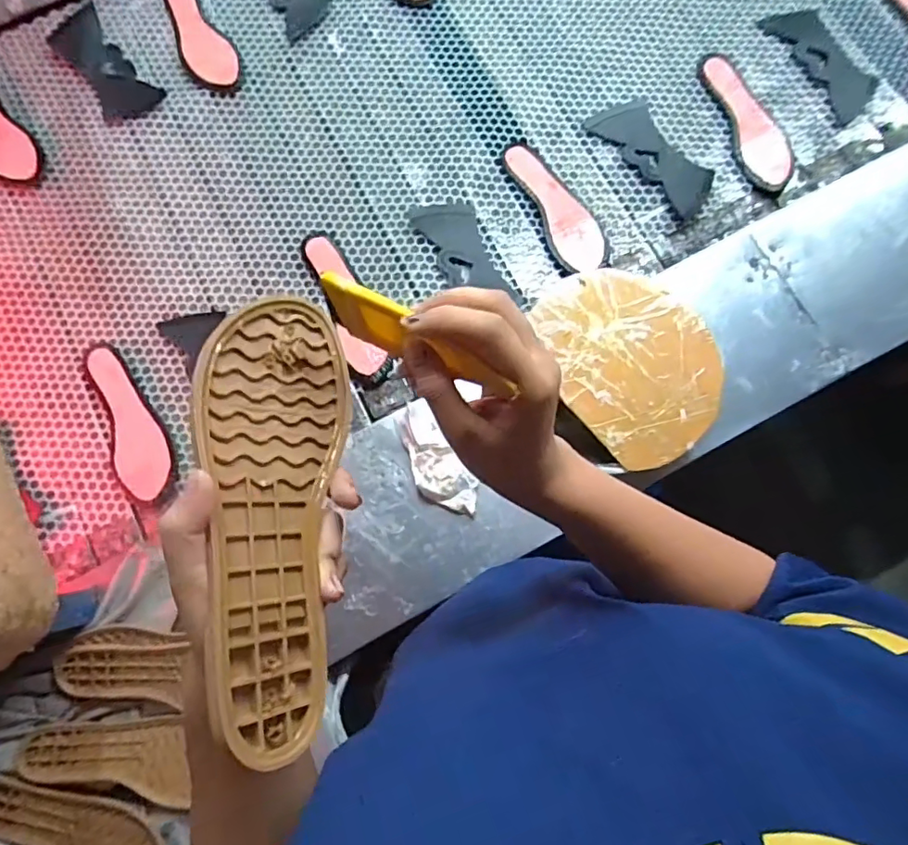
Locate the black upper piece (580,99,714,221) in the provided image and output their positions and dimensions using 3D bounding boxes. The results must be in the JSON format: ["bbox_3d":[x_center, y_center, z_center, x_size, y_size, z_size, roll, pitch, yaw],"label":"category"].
[{"bbox_3d":[0.296,-0.394,0.810,0.088,0.009,0.205,-38,80,-7],"label":"black upper piece"}]

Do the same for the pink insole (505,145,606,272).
[{"bbox_3d":[0.147,-0.311,0.788,0.061,0.023,0.212,-26,79,-5],"label":"pink insole"}]

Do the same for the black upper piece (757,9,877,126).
[{"bbox_3d":[0.574,-0.557,0.850,0.100,0.012,0.212,-26,78,-6],"label":"black upper piece"}]

